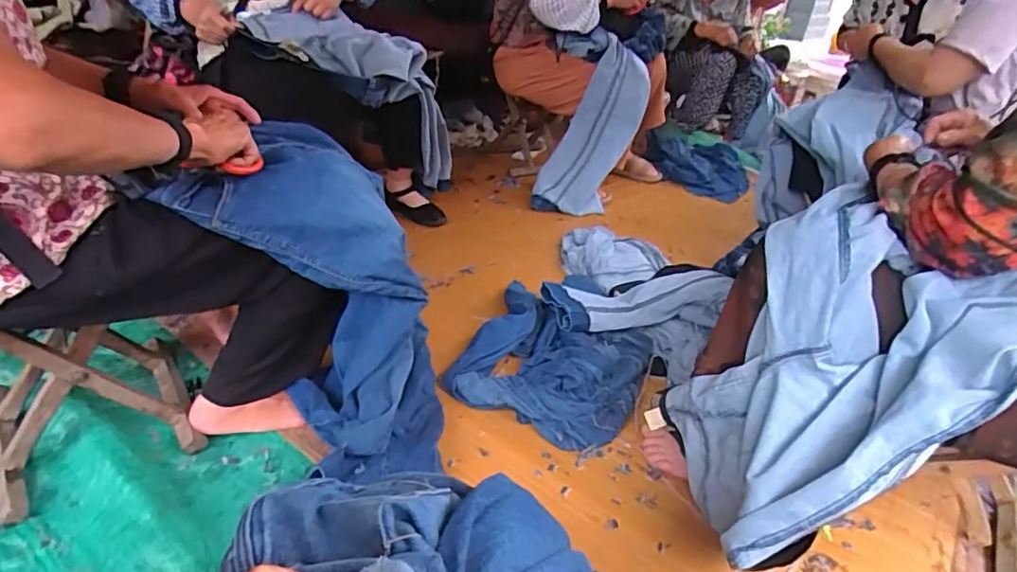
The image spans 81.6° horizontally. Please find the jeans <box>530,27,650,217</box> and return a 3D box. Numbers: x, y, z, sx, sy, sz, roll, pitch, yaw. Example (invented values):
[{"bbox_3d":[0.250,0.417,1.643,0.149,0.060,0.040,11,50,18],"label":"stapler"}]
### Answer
[{"bbox_3d":[0.234,-0.498,1.844,0.283,0.562,0.172,22,10,27],"label":"jeans"}]

